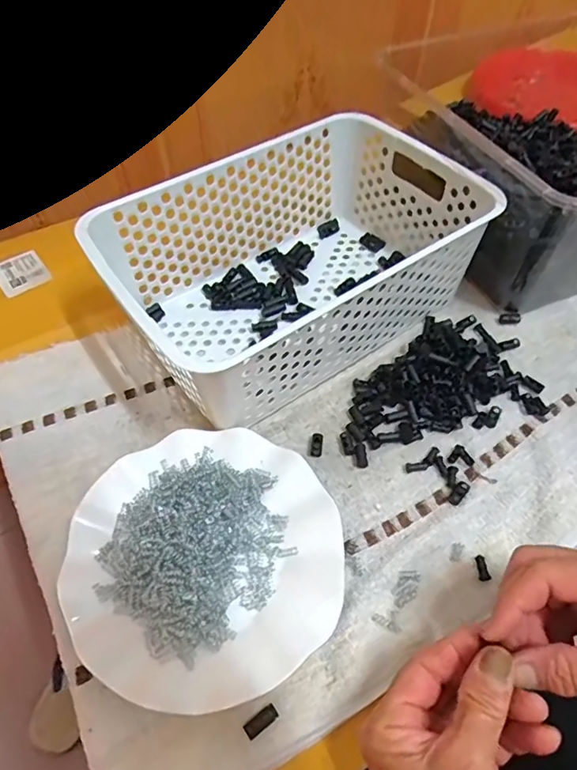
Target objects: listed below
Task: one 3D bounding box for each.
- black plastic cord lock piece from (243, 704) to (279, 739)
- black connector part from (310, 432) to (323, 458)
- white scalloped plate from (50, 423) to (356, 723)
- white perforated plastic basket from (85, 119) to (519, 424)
[{"bbox_3d":[-0.016,0.200,0.307,0.021,0.004,0.009,-30,61,-22],"label":"black plastic cord lock piece"},{"bbox_3d":[0.023,0.049,0.422,0.009,0.006,0.021,8,67,2],"label":"black connector part"},{"bbox_3d":[-0.057,0.116,0.358,0.178,0.024,0.179,1,54,-2],"label":"white scalloped plate"},{"bbox_3d":[-0.001,-0.110,0.468,0.308,0.111,0.202,-29,61,-22],"label":"white perforated plastic basket"}]

